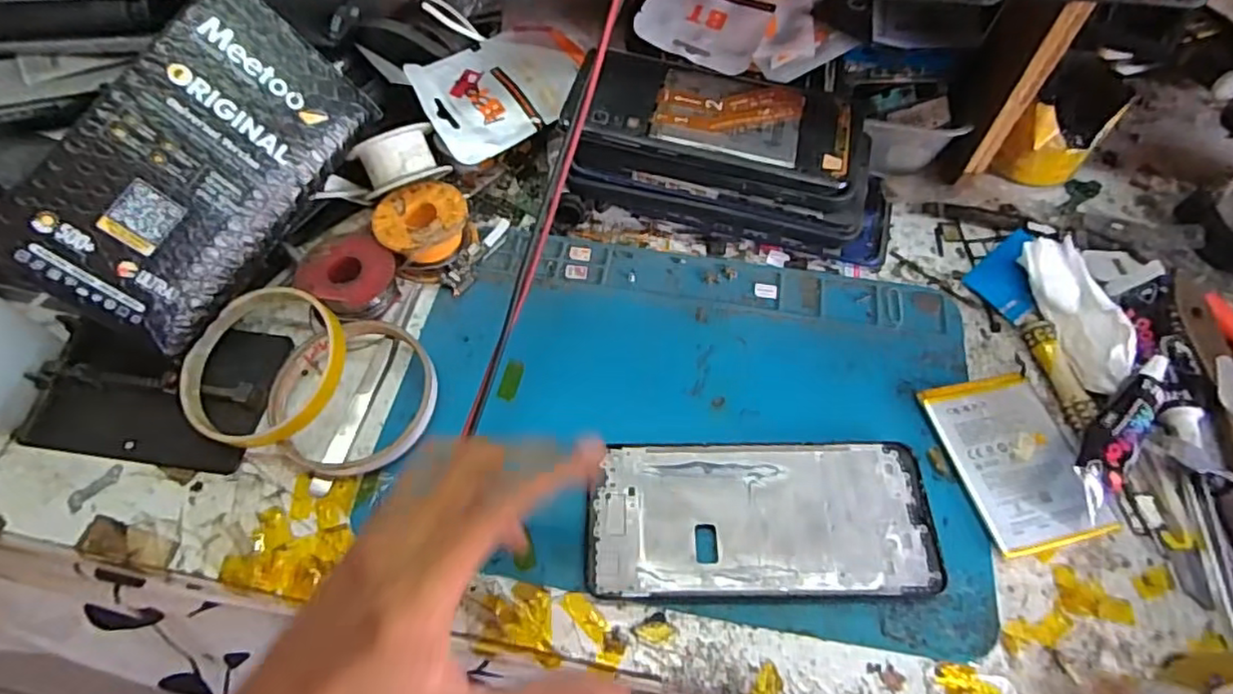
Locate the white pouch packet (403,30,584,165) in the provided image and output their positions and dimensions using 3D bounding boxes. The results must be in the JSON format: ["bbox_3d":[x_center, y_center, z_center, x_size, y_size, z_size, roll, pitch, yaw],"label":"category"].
[{"bbox_3d":[-0.070,-0.158,0.388,0.097,0.016,0.072,-31,77,-17],"label":"white pouch packet"}]

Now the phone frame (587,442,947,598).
[{"bbox_3d":[0.067,0.080,0.303,0.157,0.007,0.072,-1,61,0],"label":"phone frame"}]

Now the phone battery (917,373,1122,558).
[{"bbox_3d":[0.199,0.053,0.317,0.064,0.005,0.085,-12,61,-7],"label":"phone battery"}]

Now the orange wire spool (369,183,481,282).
[{"bbox_3d":[-0.112,-0.070,0.376,0.051,0.029,0.050,0,61,0],"label":"orange wire spool"}]

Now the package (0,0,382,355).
[{"bbox_3d":[-0.208,-0.087,0.321,0.014,0.095,0.172,15,70,54],"label":"package"}]

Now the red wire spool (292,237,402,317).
[{"bbox_3d":[-0.150,-0.039,0.364,0.046,0.025,0.044,0,61,0],"label":"red wire spool"}]

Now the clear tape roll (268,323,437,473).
[{"bbox_3d":[-0.135,0.025,0.330,0.082,0.020,0.079,0,61,0],"label":"clear tape roll"}]

